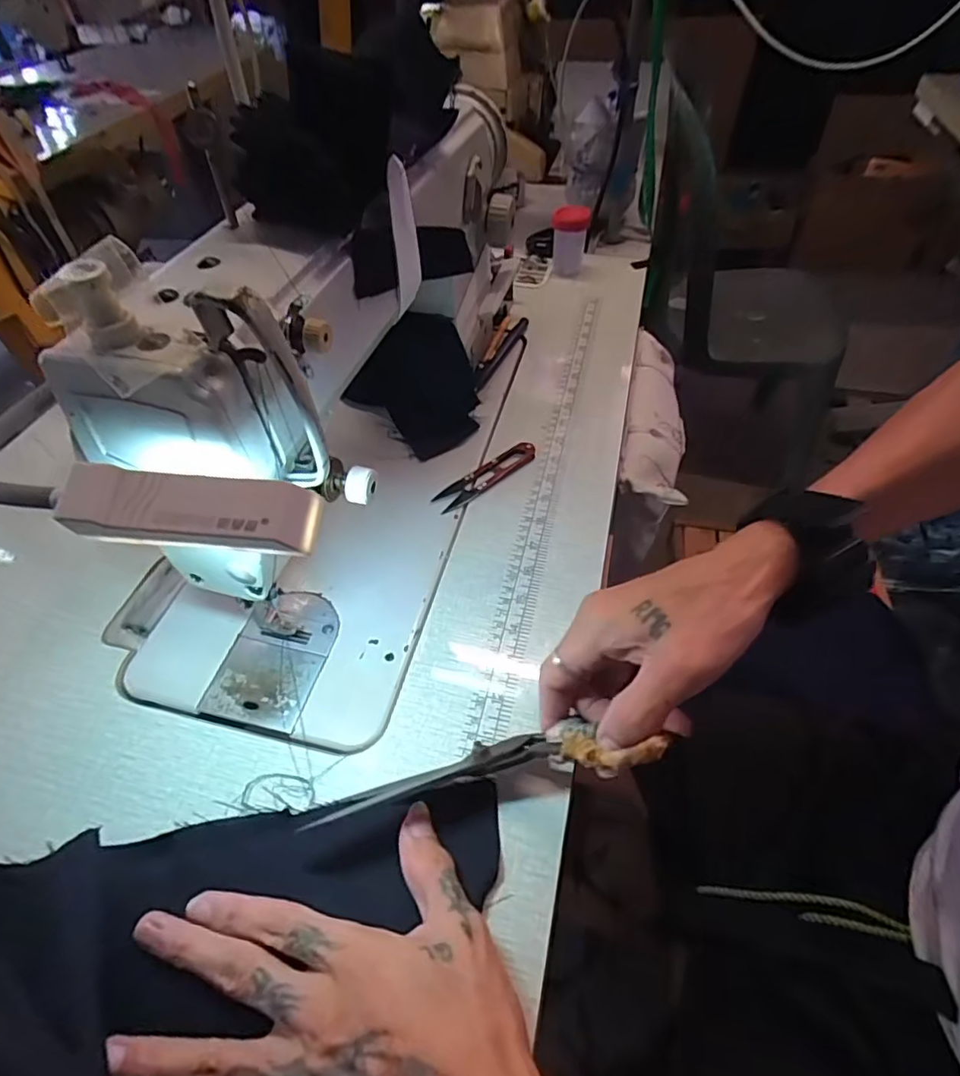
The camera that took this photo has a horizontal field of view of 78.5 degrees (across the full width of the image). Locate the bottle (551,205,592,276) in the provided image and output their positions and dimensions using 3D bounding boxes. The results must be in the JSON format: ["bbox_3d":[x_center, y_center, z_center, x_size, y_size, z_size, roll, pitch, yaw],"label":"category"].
[{"bbox_3d":[0.107,-0.352,0.701,0.038,0.082,0.038,-1,48,0],"label":"bottle"}]

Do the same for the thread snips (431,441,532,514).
[{"bbox_3d":[0.006,-0.053,0.490,0.100,0.009,0.024,-34,56,-26],"label":"thread snips"}]

